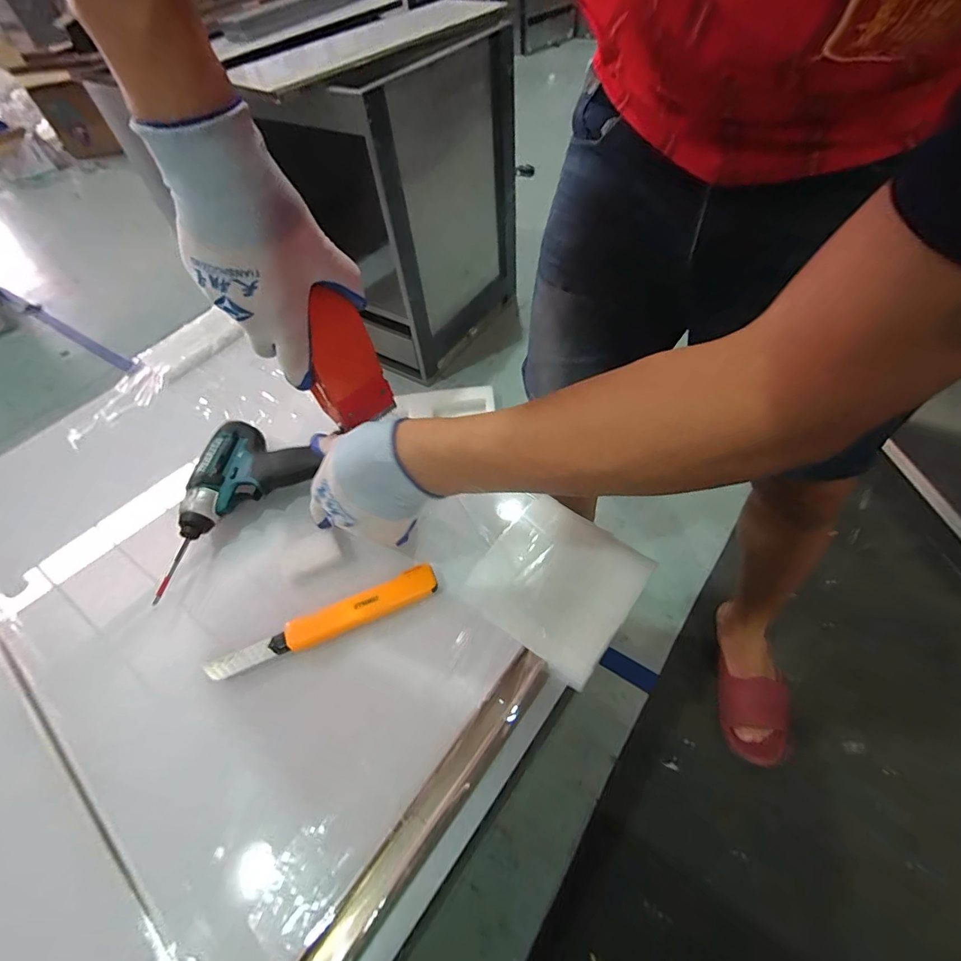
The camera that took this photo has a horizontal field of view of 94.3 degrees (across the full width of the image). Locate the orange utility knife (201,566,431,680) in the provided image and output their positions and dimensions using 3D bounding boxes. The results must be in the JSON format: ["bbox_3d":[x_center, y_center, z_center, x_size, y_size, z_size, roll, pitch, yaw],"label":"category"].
[{"bbox_3d":[-0.143,0.133,0.417,0.211,0.015,0.028,-23,55,-11],"label":"orange utility knife"}]

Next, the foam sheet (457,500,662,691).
[{"bbox_3d":[0.074,0.092,0.426,0.136,0.011,0.143,32,63,25],"label":"foam sheet"}]

